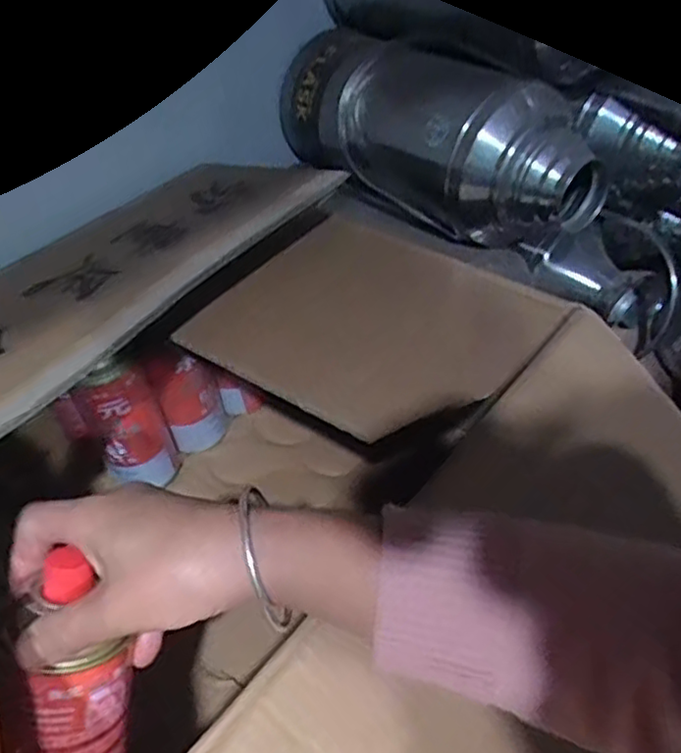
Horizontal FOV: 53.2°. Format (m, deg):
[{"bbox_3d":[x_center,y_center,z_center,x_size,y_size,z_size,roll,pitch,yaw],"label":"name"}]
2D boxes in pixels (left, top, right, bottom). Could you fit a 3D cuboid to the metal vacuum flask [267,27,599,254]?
[{"bbox_3d":[0.091,-0.251,0.697,0.133,0.114,0.378,-29,50,-25],"label":"metal vacuum flask"}]

